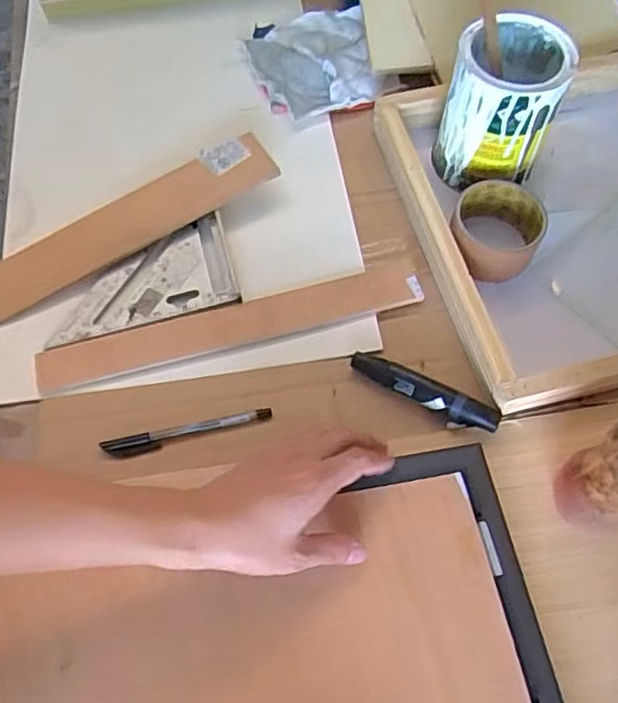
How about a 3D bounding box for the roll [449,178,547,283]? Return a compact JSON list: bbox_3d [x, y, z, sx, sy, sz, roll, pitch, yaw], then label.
[{"bbox_3d":[0.176,-0.114,0.590,0.081,0.047,0.085,0,62,0],"label":"roll"}]

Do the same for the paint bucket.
[{"bbox_3d":[0.185,-0.237,0.610,0.101,0.130,0.110,19,64,9],"label":"paint bucket"}]

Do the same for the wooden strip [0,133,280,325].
[{"bbox_3d":[-0.189,-0.114,0.602,0.334,0.006,0.062,-31,72,-9],"label":"wooden strip"}]

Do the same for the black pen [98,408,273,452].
[{"bbox_3d":[-0.102,0.067,0.527,0.141,0.008,0.013,-10,63,-5],"label":"black pen"}]

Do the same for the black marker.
[{"bbox_3d":[0.098,0.034,0.533,0.130,0.024,0.023,25,65,12],"label":"black marker"}]

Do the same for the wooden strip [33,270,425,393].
[{"bbox_3d":[-0.069,-0.023,0.570,0.348,0.009,0.041,-13,63,-7],"label":"wooden strip"}]

